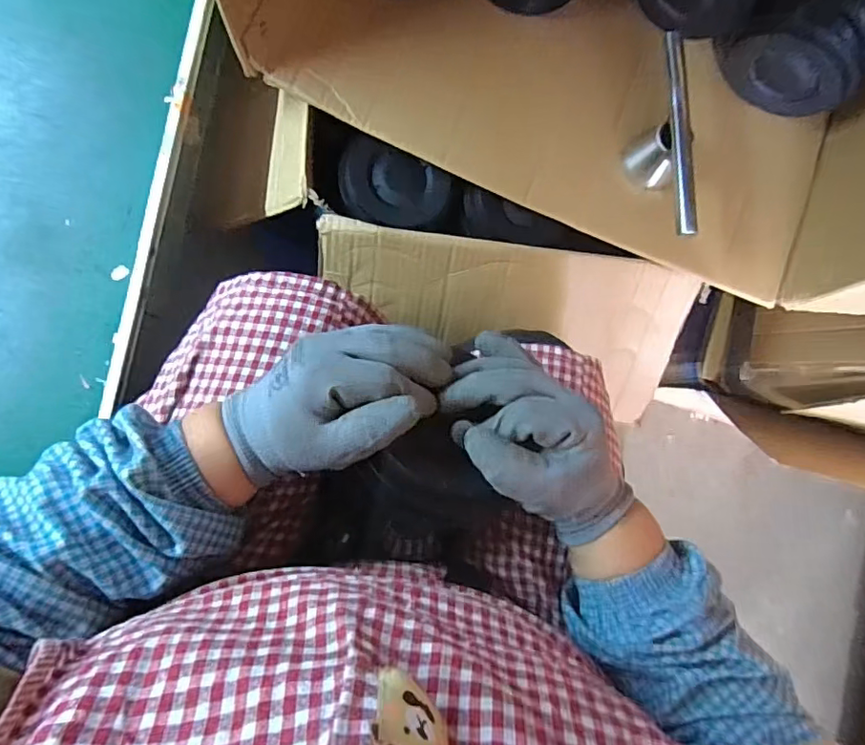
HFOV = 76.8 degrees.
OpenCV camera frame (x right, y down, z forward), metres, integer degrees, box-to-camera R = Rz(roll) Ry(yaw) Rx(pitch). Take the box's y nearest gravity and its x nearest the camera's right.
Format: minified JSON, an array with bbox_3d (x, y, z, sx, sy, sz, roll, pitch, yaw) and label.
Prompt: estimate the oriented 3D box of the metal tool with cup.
[{"bbox_3d":[0.225,-0.224,0.536,0.042,0.062,0.200,-4,86,-9],"label":"metal tool with cup"}]

